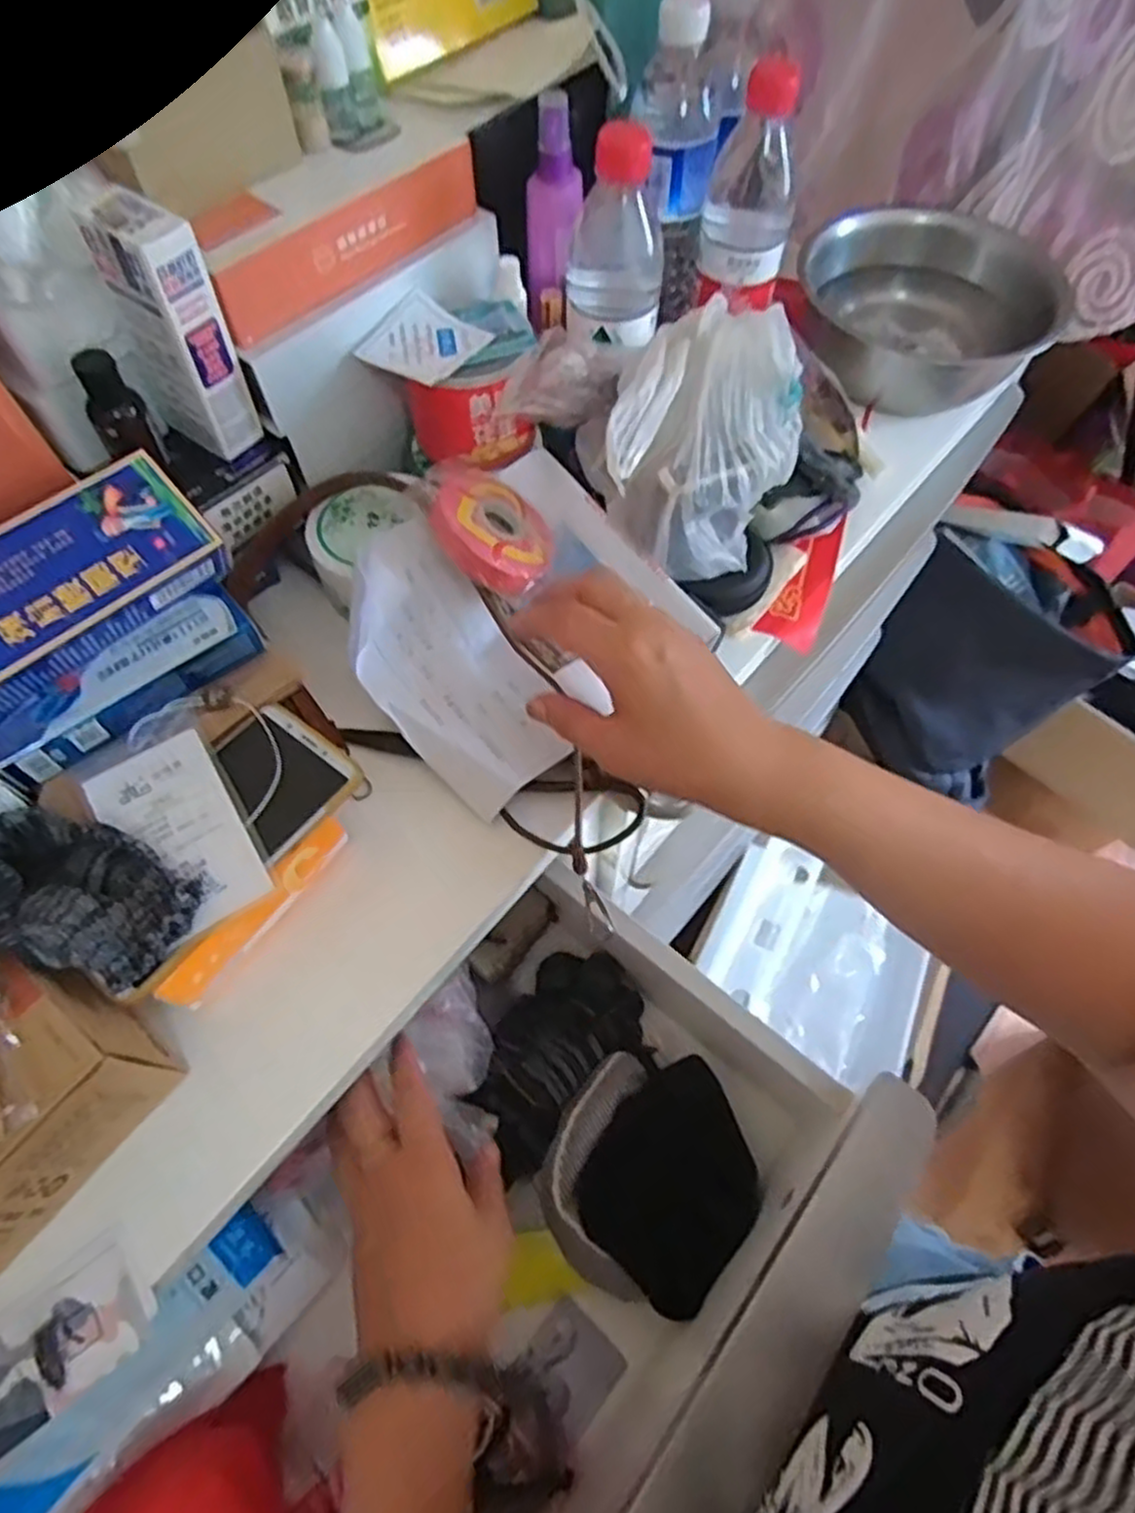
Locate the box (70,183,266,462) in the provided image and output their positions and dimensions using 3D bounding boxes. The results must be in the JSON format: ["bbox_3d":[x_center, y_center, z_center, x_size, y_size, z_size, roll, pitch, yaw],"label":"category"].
[{"bbox_3d":[-0.212,-0.230,0.411,0.050,0.120,0.036,30,66,15],"label":"box"}]

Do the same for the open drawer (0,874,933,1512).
[{"bbox_3d":[-0.069,0.339,0.416,0.277,0.121,0.500,36,68,18],"label":"open drawer"}]

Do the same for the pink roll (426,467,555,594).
[{"bbox_3d":[-0.044,-0.142,0.469,0.078,0.014,0.076,18,56,-28],"label":"pink roll"}]

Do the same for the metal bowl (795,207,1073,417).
[{"bbox_3d":[0.293,-0.376,0.633,0.188,0.075,0.188,0,62,0],"label":"metal bowl"}]

